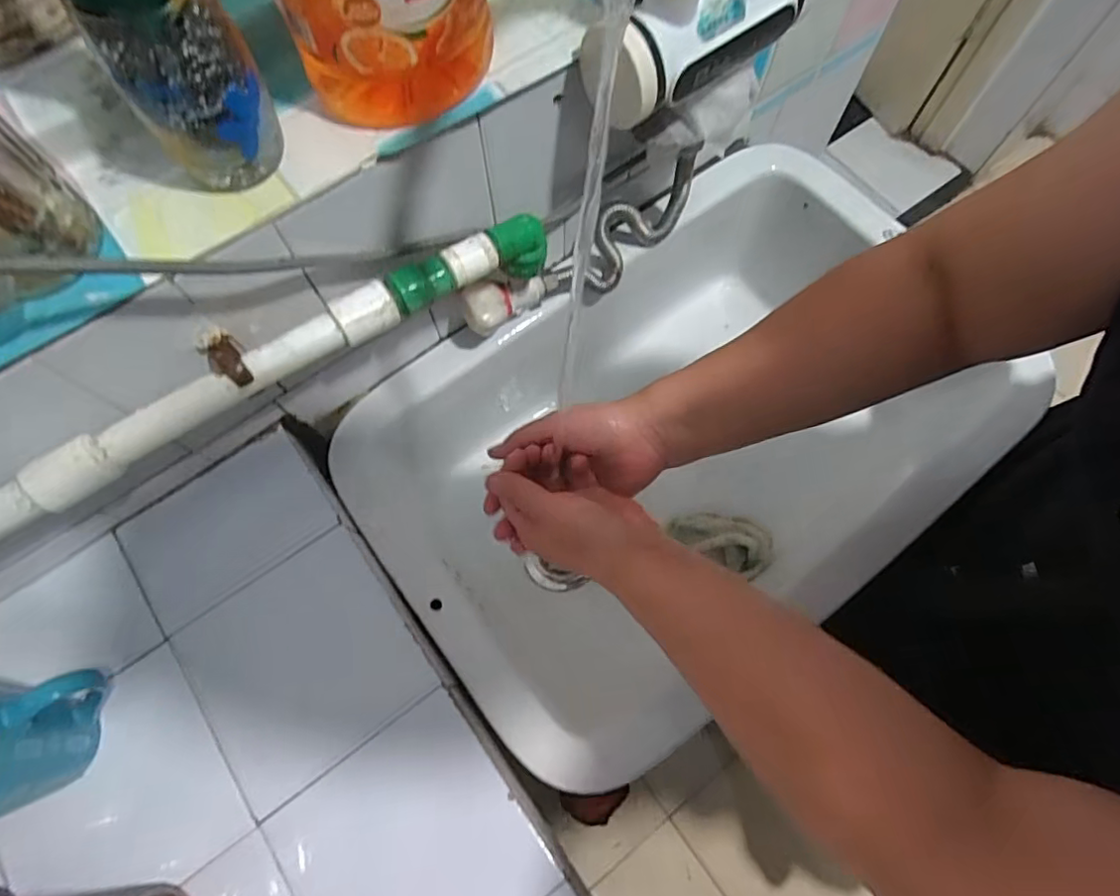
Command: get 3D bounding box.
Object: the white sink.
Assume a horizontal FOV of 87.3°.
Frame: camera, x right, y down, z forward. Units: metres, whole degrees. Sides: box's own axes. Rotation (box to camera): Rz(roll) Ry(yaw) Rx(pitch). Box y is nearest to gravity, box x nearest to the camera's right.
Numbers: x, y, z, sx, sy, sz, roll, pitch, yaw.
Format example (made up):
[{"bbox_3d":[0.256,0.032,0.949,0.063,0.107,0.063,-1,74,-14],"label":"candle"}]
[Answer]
[{"bbox_3d":[0.133,-0.007,0.633,0.613,0.221,0.393,-35,74,-12],"label":"white sink"}]

